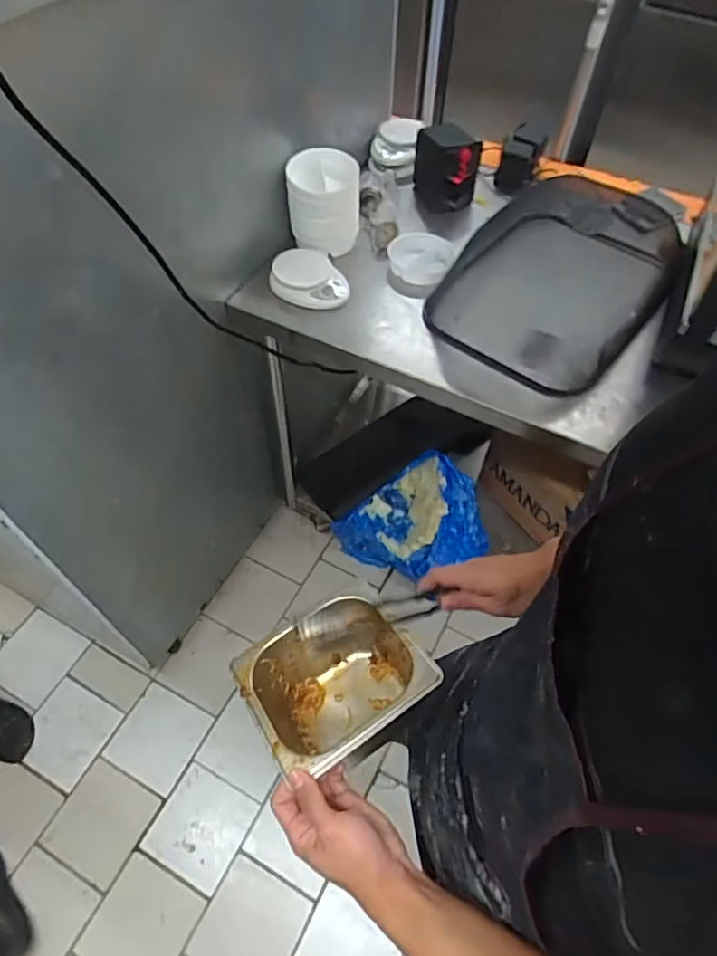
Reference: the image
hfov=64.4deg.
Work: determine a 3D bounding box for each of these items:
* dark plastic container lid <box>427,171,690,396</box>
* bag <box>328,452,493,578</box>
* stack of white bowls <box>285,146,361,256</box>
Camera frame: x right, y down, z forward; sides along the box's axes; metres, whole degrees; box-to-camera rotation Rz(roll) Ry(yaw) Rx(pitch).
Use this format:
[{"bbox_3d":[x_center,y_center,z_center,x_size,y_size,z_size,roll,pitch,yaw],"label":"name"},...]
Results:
[{"bbox_3d":[0.388,-0.389,1.079,0.341,0.103,0.550,31,61,17],"label":"dark plastic container lid"},{"bbox_3d":[0.162,0.139,1.558,0.312,0.278,0.301,-33,64,-21],"label":"bag"},{"bbox_3d":[-0.064,-0.518,1.075,0.133,0.136,0.118,-7,57,-6],"label":"stack of white bowls"}]

